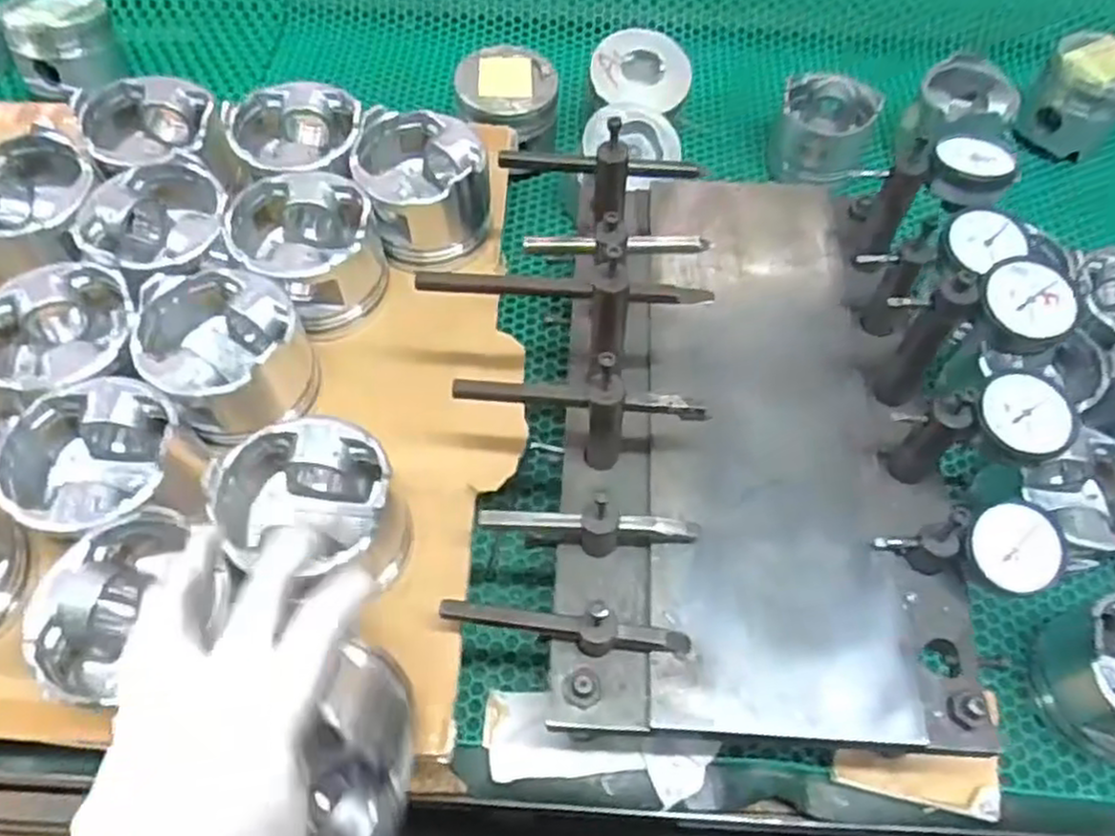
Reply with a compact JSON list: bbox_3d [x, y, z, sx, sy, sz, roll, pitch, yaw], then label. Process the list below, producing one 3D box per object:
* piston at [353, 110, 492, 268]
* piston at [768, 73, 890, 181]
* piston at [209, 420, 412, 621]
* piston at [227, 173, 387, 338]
[{"bbox_3d":[-0.106,-0.181,0.610,0.101,0.087,0.104,-9,61,-6],"label":"piston"},{"bbox_3d":[0.289,-0.306,0.820,0.104,0.080,0.098,5,60,2],"label":"piston"},{"bbox_3d":[-0.145,0.059,0.461,0.100,0.087,0.102,0,60,-1],"label":"piston"},{"bbox_3d":[-0.182,-0.122,0.567,0.094,0.077,0.097,0,60,-1],"label":"piston"}]

